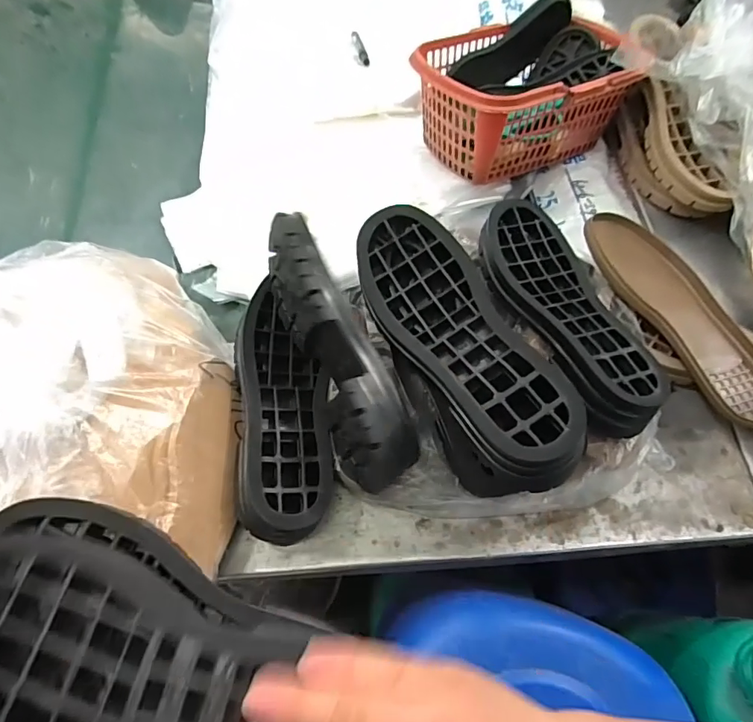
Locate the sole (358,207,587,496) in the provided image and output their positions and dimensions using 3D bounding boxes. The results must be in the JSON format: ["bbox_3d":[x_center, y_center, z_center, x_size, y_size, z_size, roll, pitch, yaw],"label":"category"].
[{"bbox_3d":[0.061,-0.019,0.383,0.091,0.039,0.251,-22,68,-11],"label":"sole"}]

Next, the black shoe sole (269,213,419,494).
[{"bbox_3d":[-0.033,-0.006,0.411,0.059,0.083,0.221,-24,85,-12],"label":"black shoe sole"}]

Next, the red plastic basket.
[{"bbox_3d":[0.171,-0.329,0.587,0.234,0.098,0.170,-19,68,-10],"label":"red plastic basket"}]

